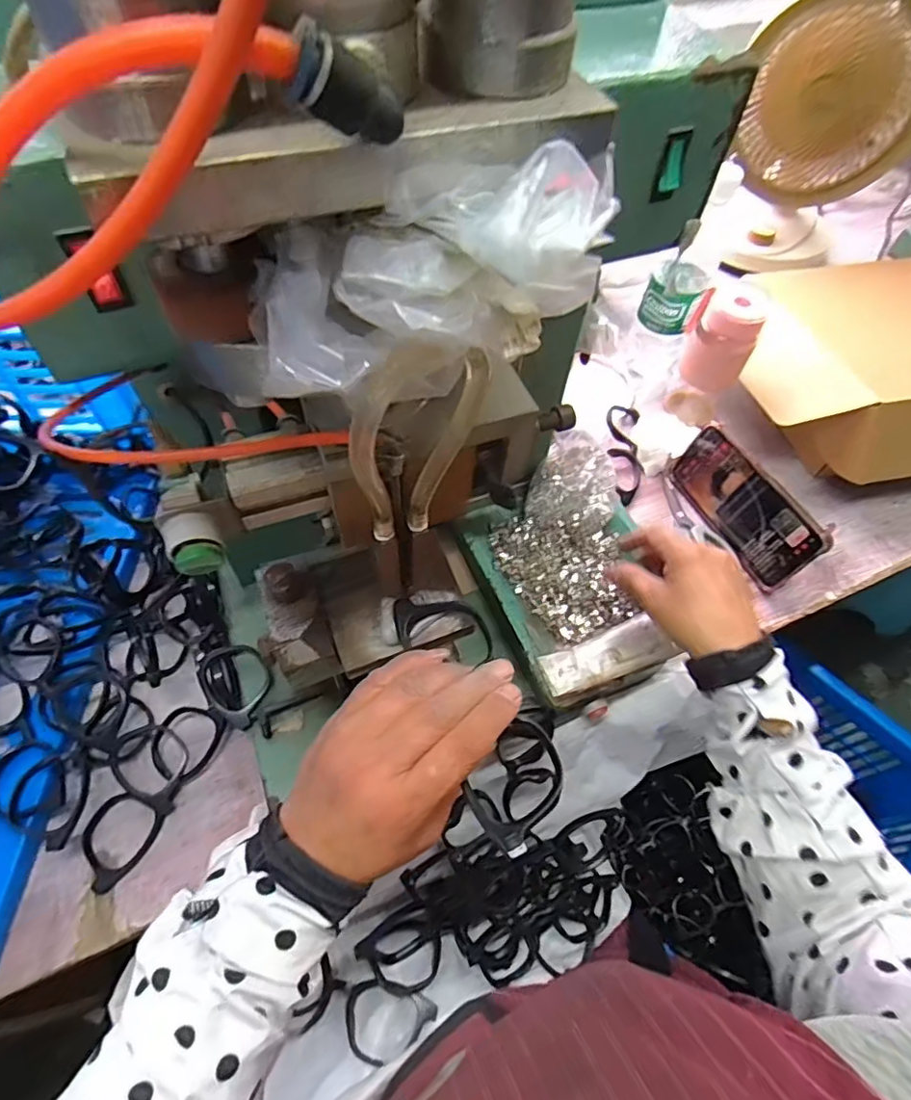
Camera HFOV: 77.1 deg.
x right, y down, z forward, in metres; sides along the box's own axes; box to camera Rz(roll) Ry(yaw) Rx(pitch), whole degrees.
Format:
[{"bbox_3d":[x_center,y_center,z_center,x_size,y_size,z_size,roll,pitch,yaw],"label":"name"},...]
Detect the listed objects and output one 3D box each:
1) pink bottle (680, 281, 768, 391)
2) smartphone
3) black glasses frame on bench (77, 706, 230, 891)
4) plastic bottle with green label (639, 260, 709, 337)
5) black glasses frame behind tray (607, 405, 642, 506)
[{"bbox_3d":[0.286,-0.229,0.621,0.071,0.113,0.053,24,60,13],"label":"pink bottle"},{"bbox_3d":[0.287,-0.047,0.572,0.014,0.081,0.165,-13,58,-28],"label":"smartphone"},{"bbox_3d":[-0.232,0.179,0.432,0.048,0.018,0.136,26,60,14],"label":"black glasses frame on bench"},{"bbox_3d":[0.255,-0.293,0.669,0.063,0.062,0.053,32,62,17],"label":"plastic bottle with green label"},{"bbox_3d":[0.191,-0.116,0.648,0.040,0.019,0.145,8,57,3],"label":"black glasses frame behind tray"}]

